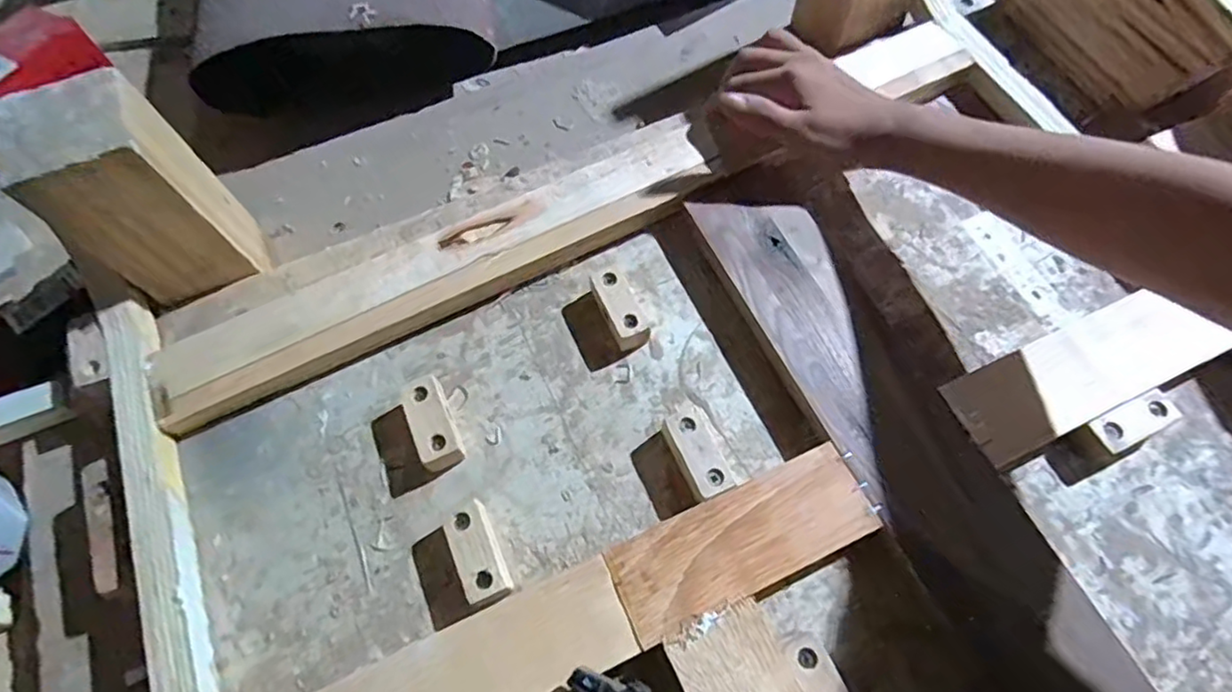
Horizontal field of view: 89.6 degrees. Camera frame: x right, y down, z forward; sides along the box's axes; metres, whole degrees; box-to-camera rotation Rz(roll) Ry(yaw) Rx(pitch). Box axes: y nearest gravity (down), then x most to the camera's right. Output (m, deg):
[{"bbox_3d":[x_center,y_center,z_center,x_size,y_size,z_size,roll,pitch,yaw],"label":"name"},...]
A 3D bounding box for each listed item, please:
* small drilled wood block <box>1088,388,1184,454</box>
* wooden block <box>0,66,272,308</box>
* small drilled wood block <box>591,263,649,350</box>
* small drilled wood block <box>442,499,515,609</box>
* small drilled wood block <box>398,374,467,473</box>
[{"bbox_3d":[0.290,0.045,0.353,0.049,0.021,0.020,-24,66,-8],"label":"small drilled wood block"},{"bbox_3d":[-0.280,-0.084,0.379,0.069,0.142,0.065,-22,67,-8],"label":"wooden block"},{"bbox_3d":[0.002,-0.025,0.389,0.022,0.018,0.052,-22,76,-8],"label":"small drilled wood block"},{"bbox_3d":[-0.075,0.111,0.333,0.021,0.020,0.053,-24,66,-8],"label":"small drilled wood block"},{"bbox_3d":[-0.107,0.046,0.363,0.022,0.021,0.055,-24,66,-8],"label":"small drilled wood block"}]

